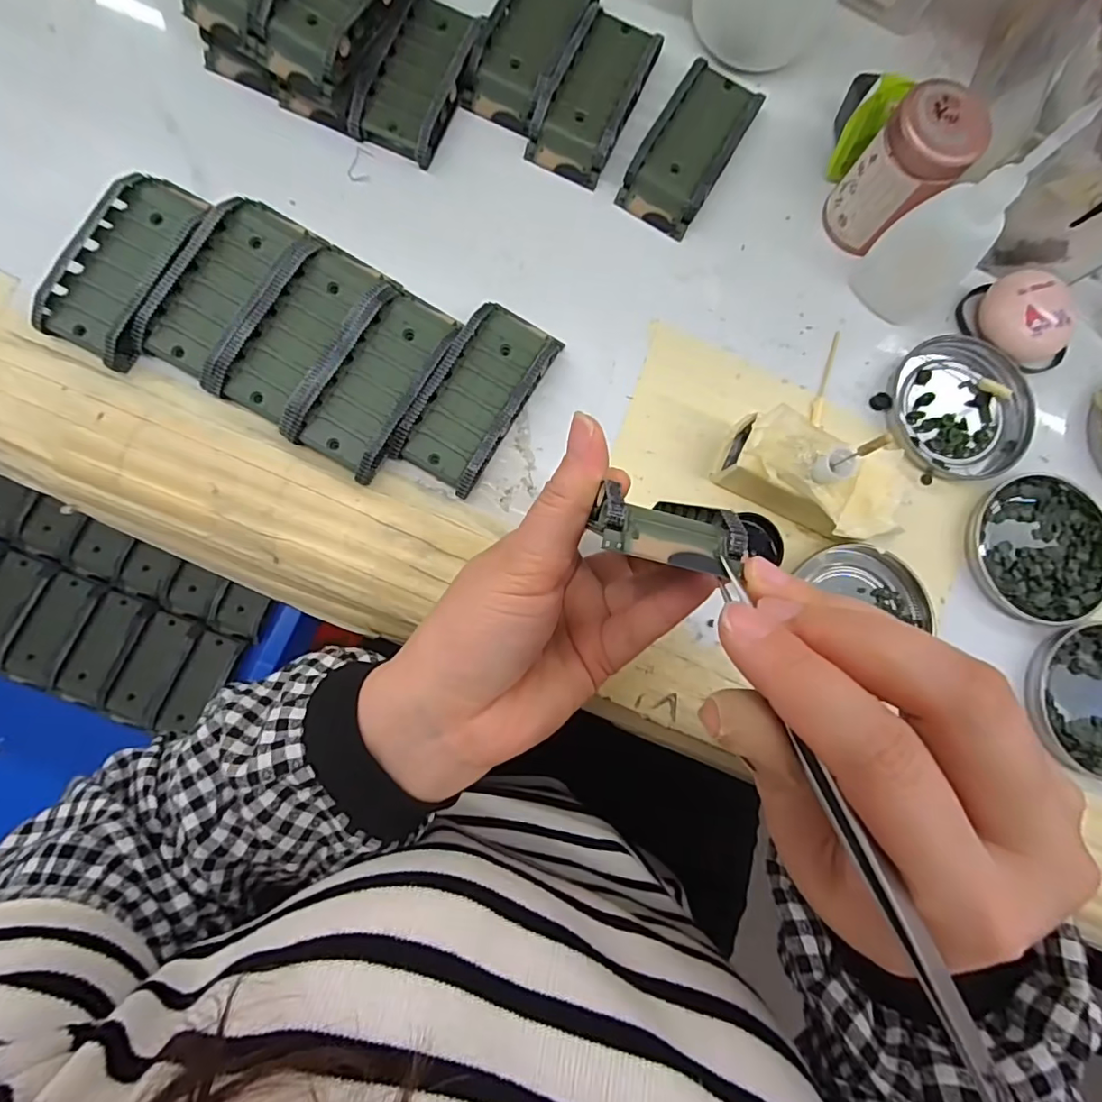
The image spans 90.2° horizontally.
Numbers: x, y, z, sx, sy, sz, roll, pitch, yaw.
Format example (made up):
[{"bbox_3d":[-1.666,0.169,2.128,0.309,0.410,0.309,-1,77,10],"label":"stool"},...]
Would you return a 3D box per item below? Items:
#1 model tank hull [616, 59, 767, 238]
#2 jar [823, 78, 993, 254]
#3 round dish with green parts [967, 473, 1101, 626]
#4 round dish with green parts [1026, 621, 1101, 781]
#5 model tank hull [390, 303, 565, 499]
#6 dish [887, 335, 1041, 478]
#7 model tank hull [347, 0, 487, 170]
[{"bbox_3d":[0.078,-0.223,0.303,0.043,0.016,0.094,30,80,0],"label":"model tank hull"},{"bbox_3d":[0.179,-0.193,0.283,0.038,0.066,0.041,1,82,-5],"label":"jar"},{"bbox_3d":[0.263,-0.001,0.294,0.078,0.010,0.077,1,82,-5],"label":"round dish with green parts"},{"bbox_3d":[0.289,0.078,0.286,0.079,0.010,0.077,1,82,-5],"label":"round dish with green parts"},{"bbox_3d":[-0.036,-0.078,0.275,0.045,0.019,0.094,31,80,0],"label":"model tank hull"},{"bbox_3d":[0.225,-0.079,0.301,0.074,0.007,0.080,1,82,-5],"label":"dish"},{"bbox_3d":[-0.070,-0.253,0.293,0.043,0.018,0.084,24,80,-1],"label":"model tank hull"}]

